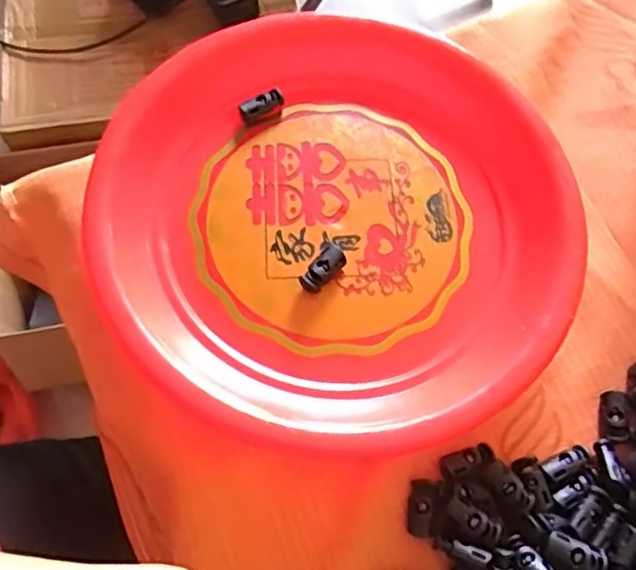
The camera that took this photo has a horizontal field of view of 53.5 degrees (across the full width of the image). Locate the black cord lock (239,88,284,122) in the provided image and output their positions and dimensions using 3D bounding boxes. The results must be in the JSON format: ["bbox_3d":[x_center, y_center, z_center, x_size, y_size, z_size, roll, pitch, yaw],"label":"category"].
[{"bbox_3d":[-0.033,-0.108,0.377,0.027,0.006,0.010,-30,73,-12],"label":"black cord lock"}]

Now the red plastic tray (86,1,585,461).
[{"bbox_3d":[0.012,-0.041,0.347,0.243,0.031,0.255,8,69,1],"label":"red plastic tray"}]

